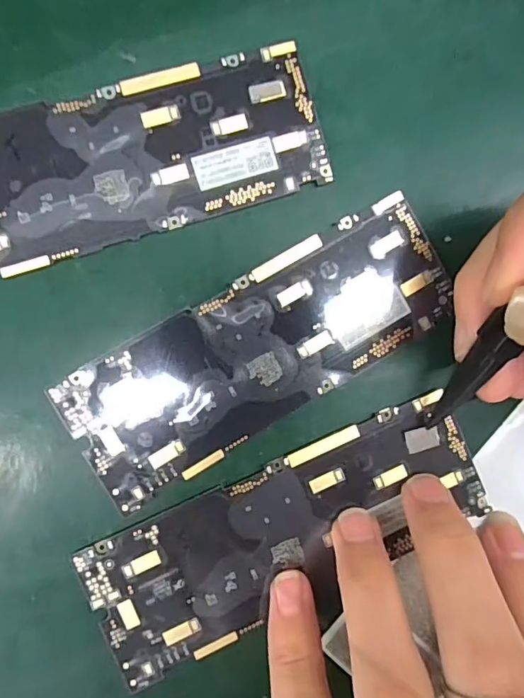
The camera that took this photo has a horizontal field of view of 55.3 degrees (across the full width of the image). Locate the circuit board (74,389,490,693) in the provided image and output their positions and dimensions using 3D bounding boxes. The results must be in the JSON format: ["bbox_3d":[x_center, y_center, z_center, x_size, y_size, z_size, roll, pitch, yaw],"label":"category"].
[{"bbox_3d":[0.009,0.056,0.154,0.122,0.008,0.045,-26,95,-6],"label":"circuit board"}]

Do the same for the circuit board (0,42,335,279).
[{"bbox_3d":[-0.042,-0.055,0.149,0.124,0.004,0.043,-19,94,-8],"label":"circuit board"}]

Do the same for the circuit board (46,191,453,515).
[{"bbox_3d":[0.001,0.000,0.156,0.123,0.004,0.043,-30,95,-7],"label":"circuit board"}]

